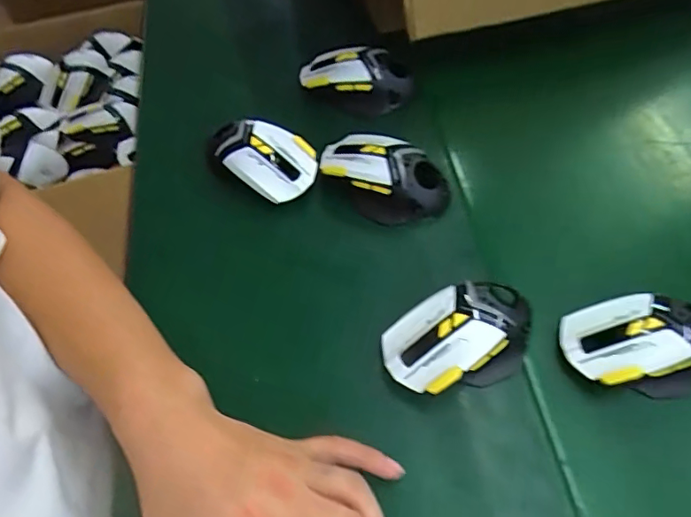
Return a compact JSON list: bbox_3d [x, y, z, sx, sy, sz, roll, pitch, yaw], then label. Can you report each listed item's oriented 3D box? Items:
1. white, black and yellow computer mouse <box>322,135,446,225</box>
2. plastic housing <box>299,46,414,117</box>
[{"bbox_3d":[0.033,-0.075,0.478,0.123,0.040,0.070,25,63,18],"label":"white, black and yellow computer mouse"},{"bbox_3d":[0.009,-0.183,0.553,0.118,0.054,0.065,8,59,9],"label":"plastic housing"}]

